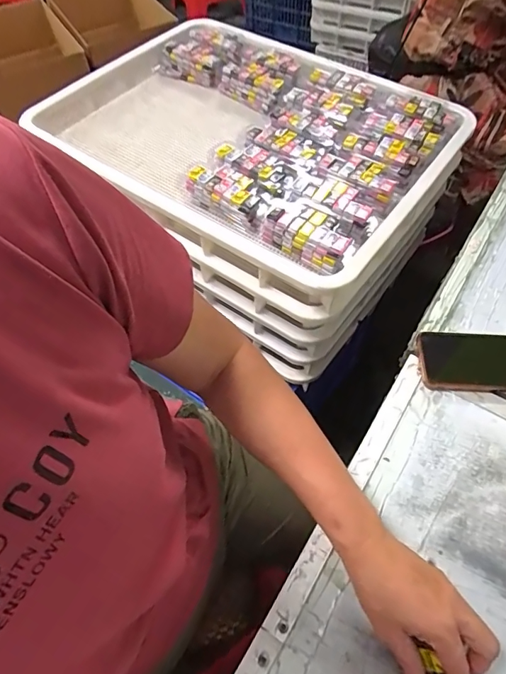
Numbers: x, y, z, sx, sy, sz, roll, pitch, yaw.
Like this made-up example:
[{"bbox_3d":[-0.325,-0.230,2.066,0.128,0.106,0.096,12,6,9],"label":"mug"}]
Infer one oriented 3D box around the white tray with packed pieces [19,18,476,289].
[{"bbox_3d":[-0.011,-0.349,0.735,0.606,0.062,0.458,32,65,21],"label":"white tray with packed pieces"}]

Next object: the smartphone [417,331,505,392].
[{"bbox_3d":[0.295,0.030,0.549,0.165,0.015,0.079,3,57,5],"label":"smartphone"}]

